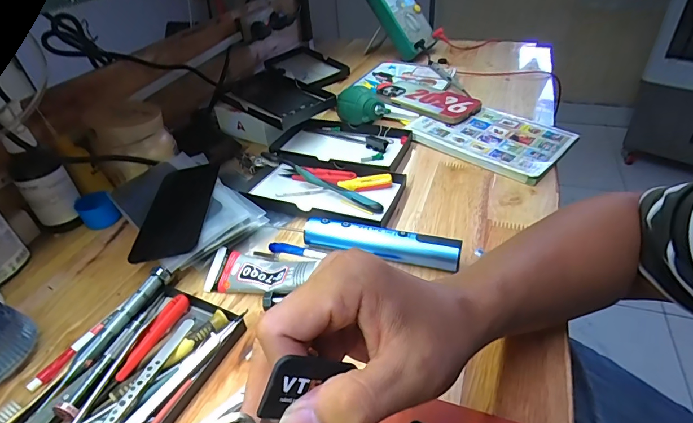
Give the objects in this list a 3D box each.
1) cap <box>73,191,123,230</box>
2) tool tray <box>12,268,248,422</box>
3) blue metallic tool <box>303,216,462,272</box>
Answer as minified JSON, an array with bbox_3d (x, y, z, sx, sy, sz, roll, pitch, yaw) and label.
[{"bbox_3d":[-0.293,-0.002,0.474,0.037,0.034,0.046,-30,44,-28],"label":"cap"},{"bbox_3d":[-0.165,0.128,0.297,0.101,0.029,0.174,12,41,21],"label":"tool tray"},{"bbox_3d":[0.032,0.030,0.394,0.151,0.029,0.022,8,40,16],"label":"blue metallic tool"}]

